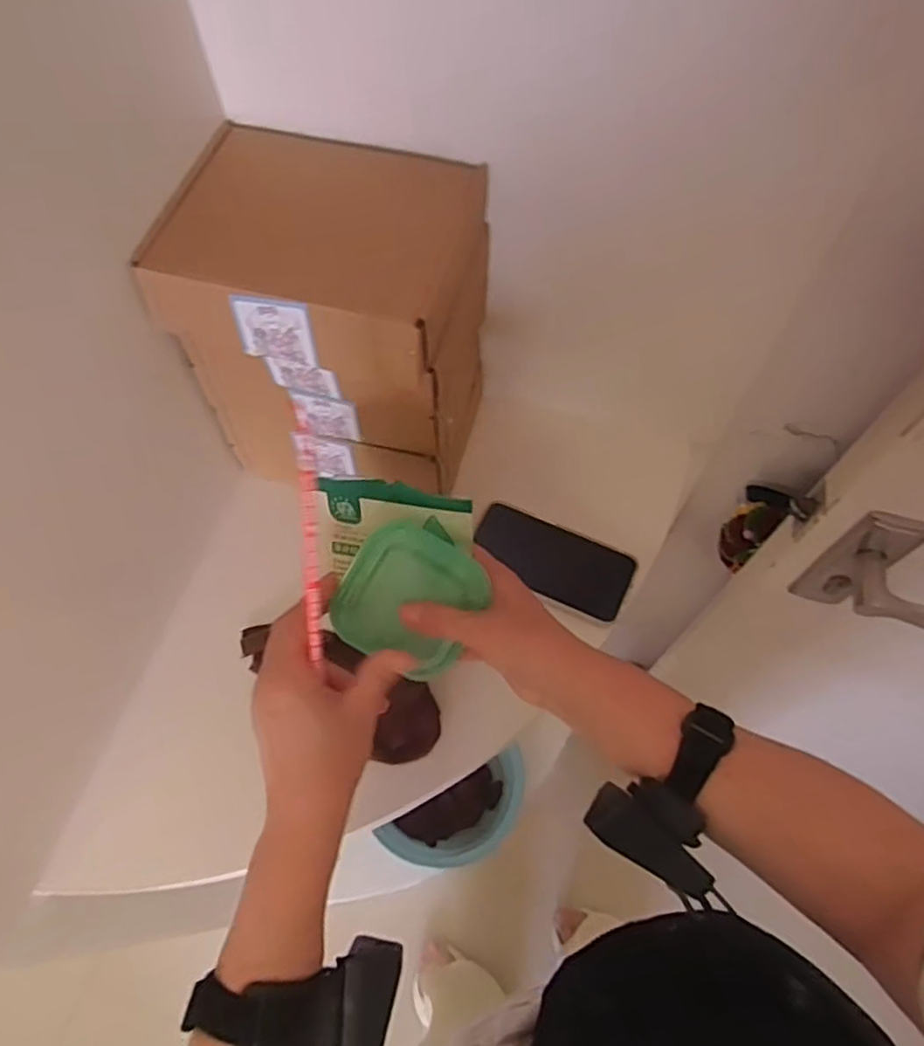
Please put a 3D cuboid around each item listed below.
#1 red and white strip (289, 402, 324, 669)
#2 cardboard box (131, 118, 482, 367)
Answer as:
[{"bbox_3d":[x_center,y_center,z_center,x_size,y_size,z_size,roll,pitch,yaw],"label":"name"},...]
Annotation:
[{"bbox_3d":[-0.082,0.009,0.369,0.009,0.146,0.012,1,22,1],"label":"red and white strip"},{"bbox_3d":[-0.099,-0.194,0.476,0.205,0.067,0.167,14,64,7],"label":"cardboard box"}]

